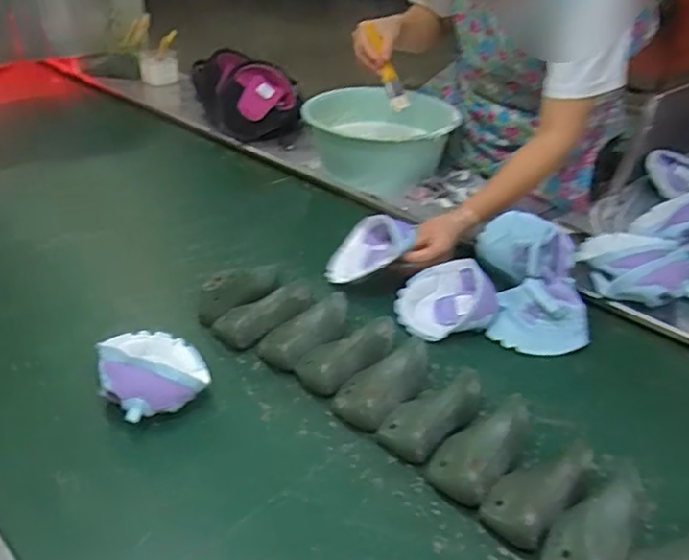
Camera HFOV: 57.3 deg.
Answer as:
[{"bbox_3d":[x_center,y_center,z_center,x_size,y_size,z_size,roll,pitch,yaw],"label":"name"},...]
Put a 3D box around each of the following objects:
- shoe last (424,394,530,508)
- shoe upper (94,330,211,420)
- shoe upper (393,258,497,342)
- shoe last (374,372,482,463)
[{"bbox_3d":[0.150,0.174,0.678,0.070,0.054,0.135,25,39,31],"label":"shoe last"},{"bbox_3d":[-0.228,0.103,0.753,0.119,0.064,0.158,-11,35,-19],"label":"shoe upper"},{"bbox_3d":[0.144,0.027,0.894,0.132,0.062,0.101,-7,34,-14],"label":"shoe upper"},{"bbox_3d":[0.103,0.150,0.713,0.127,0.049,0.062,-30,43,-20],"label":"shoe last"}]

